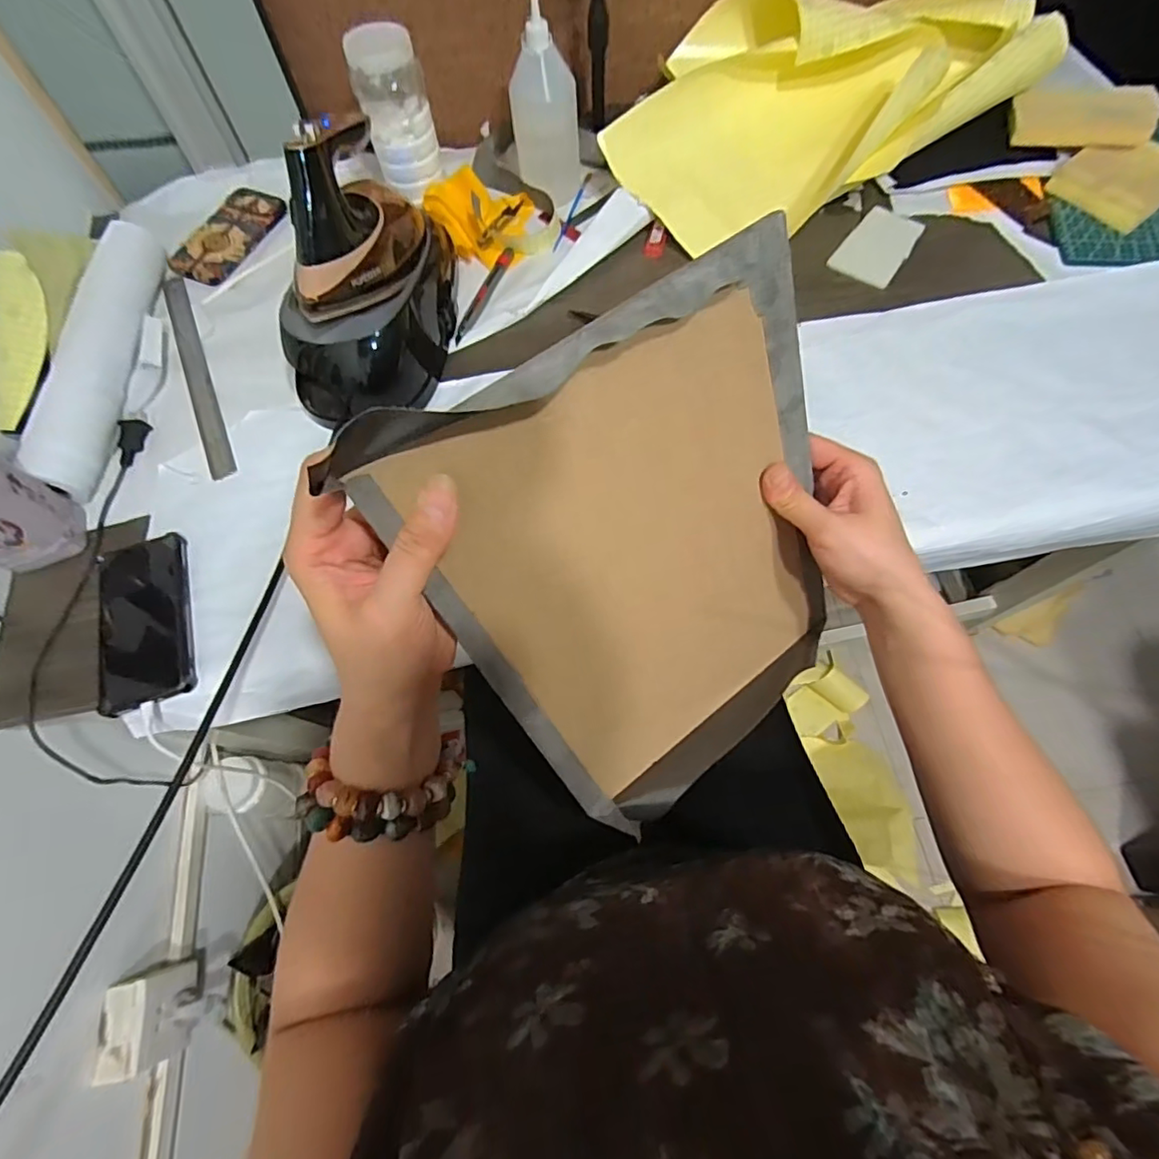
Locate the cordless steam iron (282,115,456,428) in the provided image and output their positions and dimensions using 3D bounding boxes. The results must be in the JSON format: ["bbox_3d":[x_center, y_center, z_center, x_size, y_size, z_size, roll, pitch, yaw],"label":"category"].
[{"bbox_3d":[-0.226,-0.321,0.571,0.154,0.187,0.261,-2,67,2],"label":"cordless steam iron"}]

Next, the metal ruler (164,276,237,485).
[{"bbox_3d":[-0.442,-0.241,0.651,0.027,0.004,0.318,-21,68,-15],"label":"metal ruler"}]

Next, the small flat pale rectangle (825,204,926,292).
[{"bbox_3d":[0.354,-0.395,0.669,0.072,0.008,0.111,36,81,15],"label":"small flat pale rectangle"}]

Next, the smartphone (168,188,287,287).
[{"bbox_3d":[-0.453,-0.447,0.732,0.093,0.014,0.160,21,70,11],"label":"smartphone"}]

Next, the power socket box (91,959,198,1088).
[{"bbox_3d":[-0.471,0.484,0.623,0.055,0.076,0.089,-10,67,-2],"label":"power socket box"}]

